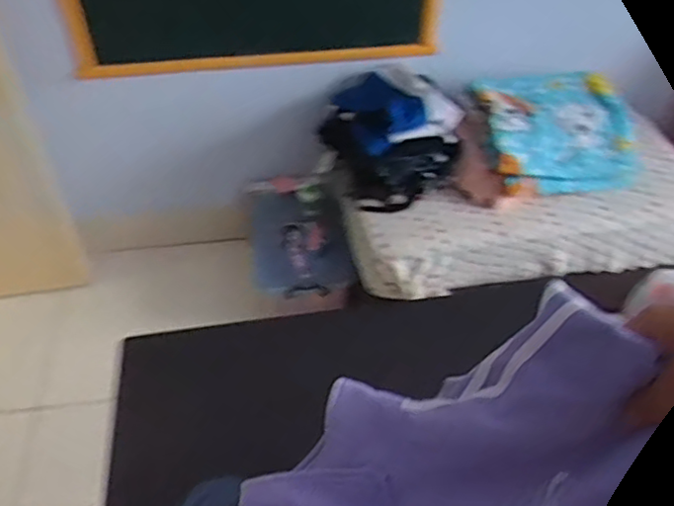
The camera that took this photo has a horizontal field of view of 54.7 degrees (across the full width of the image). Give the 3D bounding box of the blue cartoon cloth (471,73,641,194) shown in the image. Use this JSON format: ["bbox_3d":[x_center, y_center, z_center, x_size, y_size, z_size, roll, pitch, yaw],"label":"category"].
[{"bbox_3d":[0.569,-0.331,1.683,0.399,0.085,0.350,-7,70,-5],"label":"blue cartoon cloth"}]

